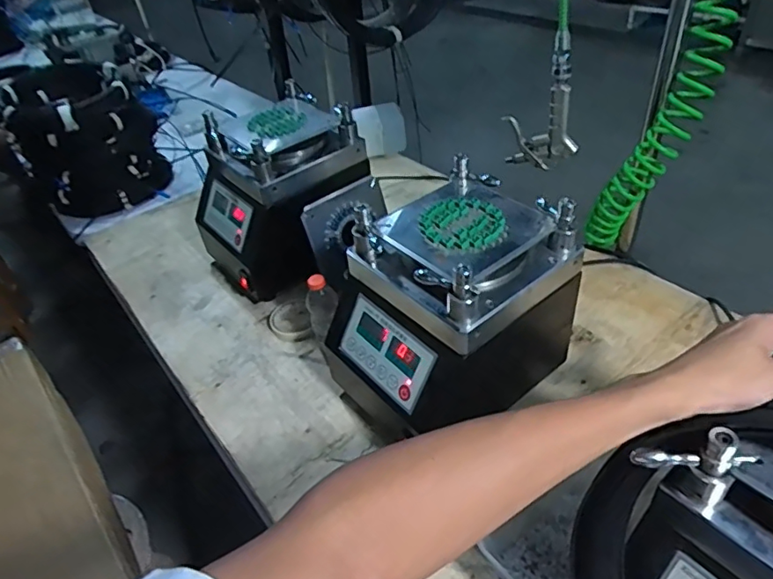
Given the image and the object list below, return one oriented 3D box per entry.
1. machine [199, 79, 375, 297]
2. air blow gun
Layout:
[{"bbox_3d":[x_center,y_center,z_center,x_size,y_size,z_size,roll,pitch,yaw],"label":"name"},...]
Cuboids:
[{"bbox_3d":[-0.200,-0.173,1.030,0.301,0.283,0.236,-22,42,-18],"label":"machine"},{"bbox_3d":[0.206,-0.216,0.726,0.093,0.110,0.020,6,41,15],"label":"air blow gun"}]

